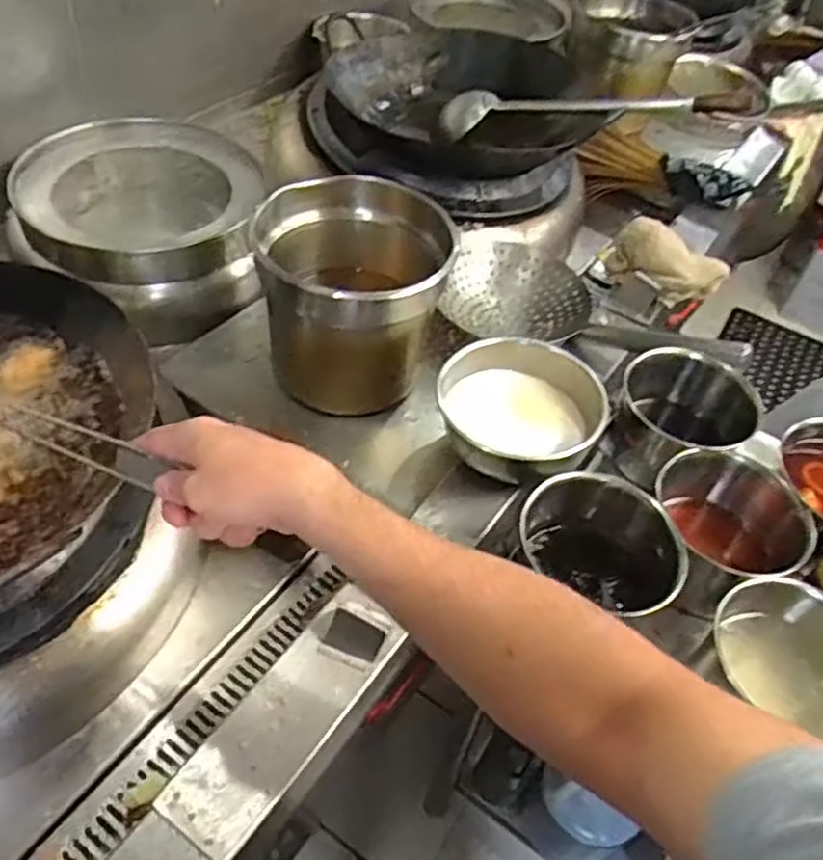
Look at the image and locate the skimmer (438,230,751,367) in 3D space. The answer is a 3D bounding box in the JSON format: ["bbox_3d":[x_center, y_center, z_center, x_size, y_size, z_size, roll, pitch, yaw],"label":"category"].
[{"bbox_3d":[0.251,-0.174,1.041,0.409,0.139,0.166,28,51,17],"label":"skimmer"}]

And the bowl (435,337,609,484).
[{"bbox_3d":[0.123,-0.022,0.852,0.188,0.089,0.150,21,49,11],"label":"bowl"}]

